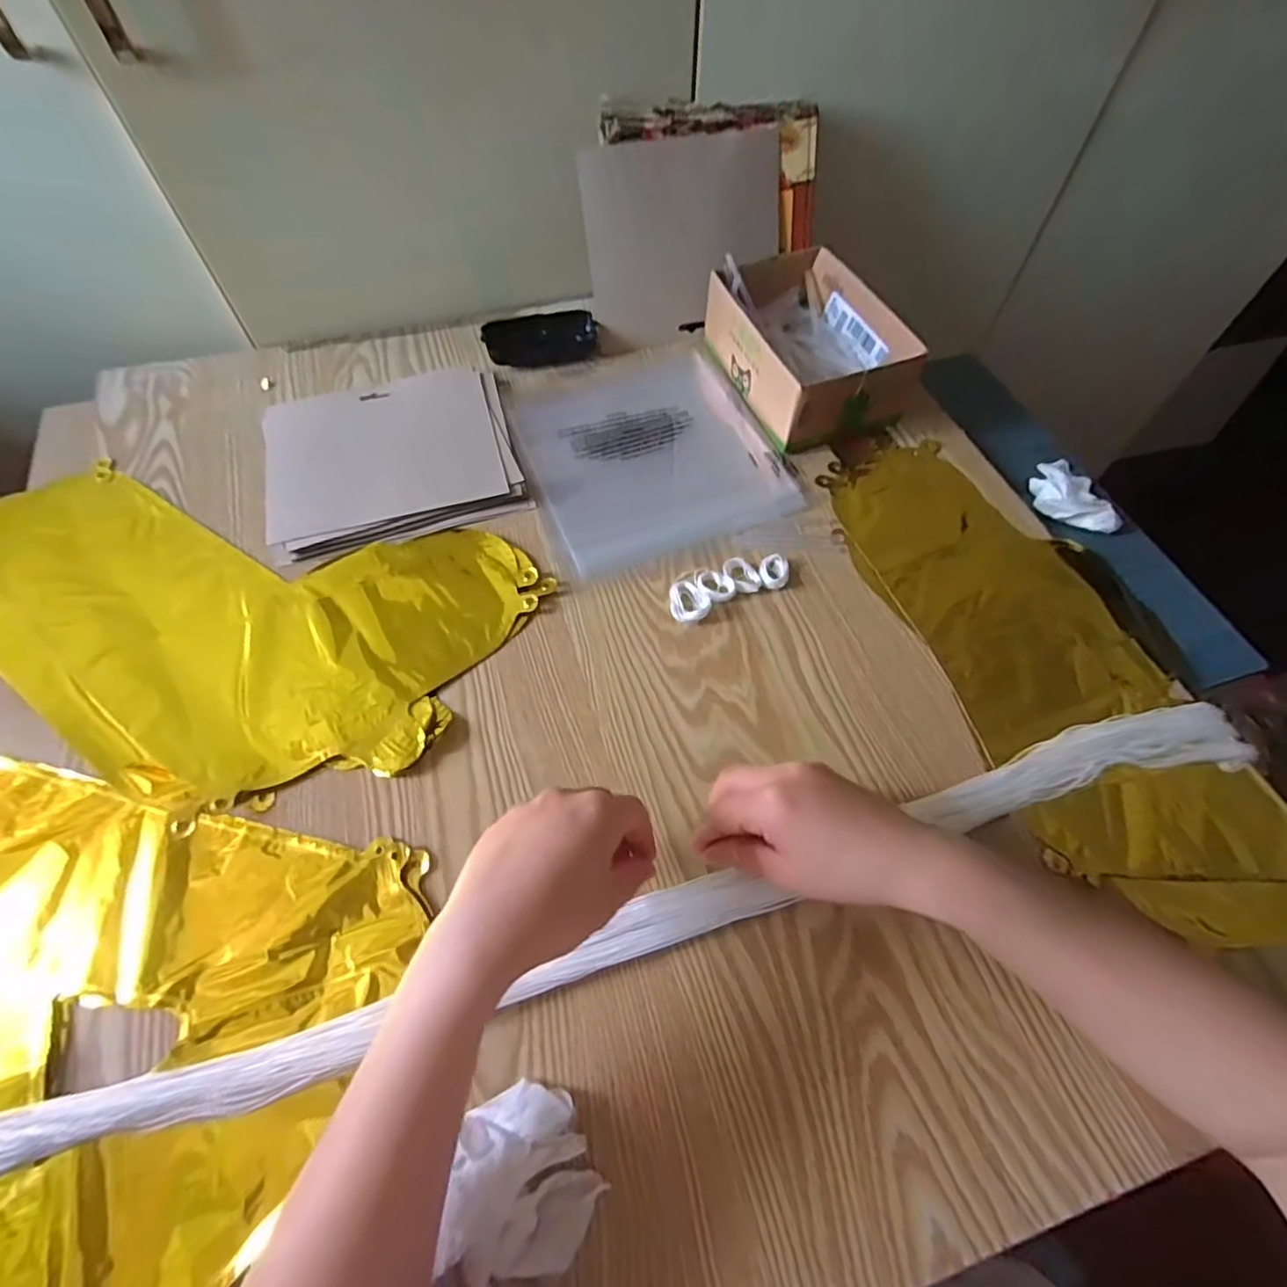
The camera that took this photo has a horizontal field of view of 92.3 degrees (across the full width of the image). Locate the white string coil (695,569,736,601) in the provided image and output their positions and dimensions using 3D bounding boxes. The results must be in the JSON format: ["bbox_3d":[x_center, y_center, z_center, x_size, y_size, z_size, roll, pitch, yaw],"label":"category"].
[{"bbox_3d":[0.053,-0.045,0.472,0.025,0.008,0.031,-30,64,-18],"label":"white string coil"}]

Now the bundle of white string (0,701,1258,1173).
[{"bbox_3d":[0.004,0.157,0.349,0.818,0.021,0.038,-15,60,-10],"label":"bundle of white string"}]

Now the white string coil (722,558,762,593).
[{"bbox_3d":[0.075,-0.051,0.475,0.025,0.010,0.030,-15,60,-9],"label":"white string coil"}]

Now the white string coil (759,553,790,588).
[{"bbox_3d":[0.101,-0.056,0.479,0.023,0.009,0.033,2,59,0],"label":"white string coil"}]

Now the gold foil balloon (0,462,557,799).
[{"bbox_3d":[-0.319,-0.019,0.451,0.439,0.018,0.230,11,59,6],"label":"gold foil balloon"}]

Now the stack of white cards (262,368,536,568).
[{"bbox_3d":[-0.218,-0.163,0.535,0.204,0.015,0.178,-16,60,-10],"label":"stack of white cards"}]

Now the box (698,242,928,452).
[{"bbox_3d":[0.152,-0.274,0.570,0.133,0.065,0.198,-18,61,-11],"label":"box"}]

